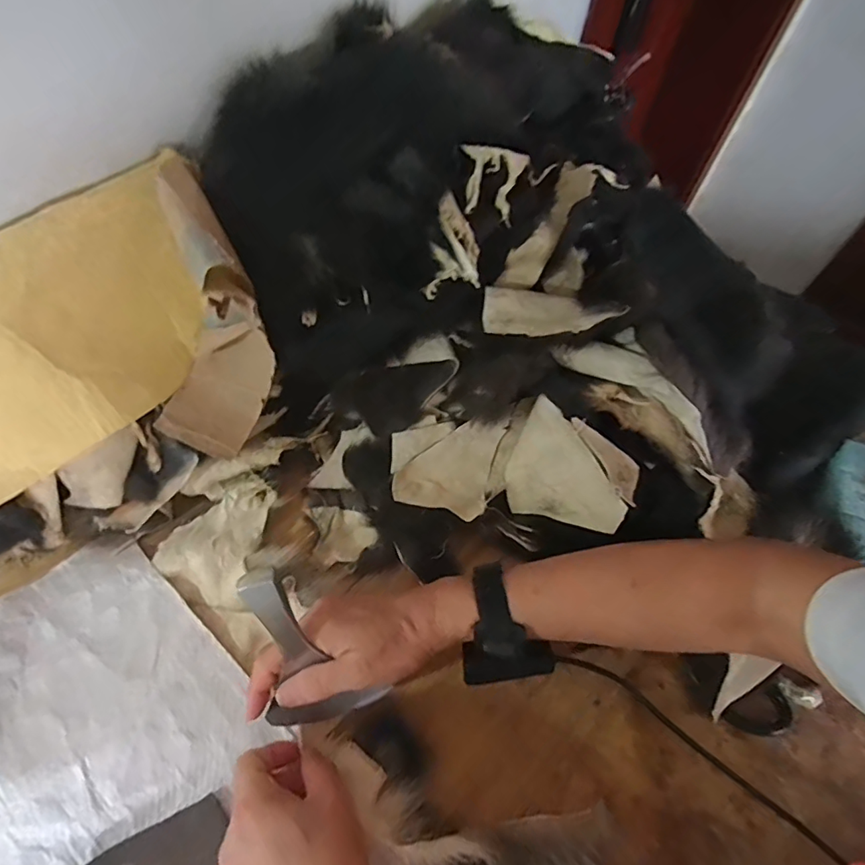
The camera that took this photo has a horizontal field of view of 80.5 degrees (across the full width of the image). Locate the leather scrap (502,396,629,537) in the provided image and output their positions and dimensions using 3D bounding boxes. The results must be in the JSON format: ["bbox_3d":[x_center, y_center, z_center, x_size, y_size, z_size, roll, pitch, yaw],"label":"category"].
[{"bbox_3d":[0.116,0.036,0.440,0.107,0.098,0.011,29,25,27],"label":"leather scrap"}]

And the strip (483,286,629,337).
[{"bbox_3d":[0.102,-0.109,0.442,0.112,0.039,0.057,12,57,2],"label":"strip"}]

